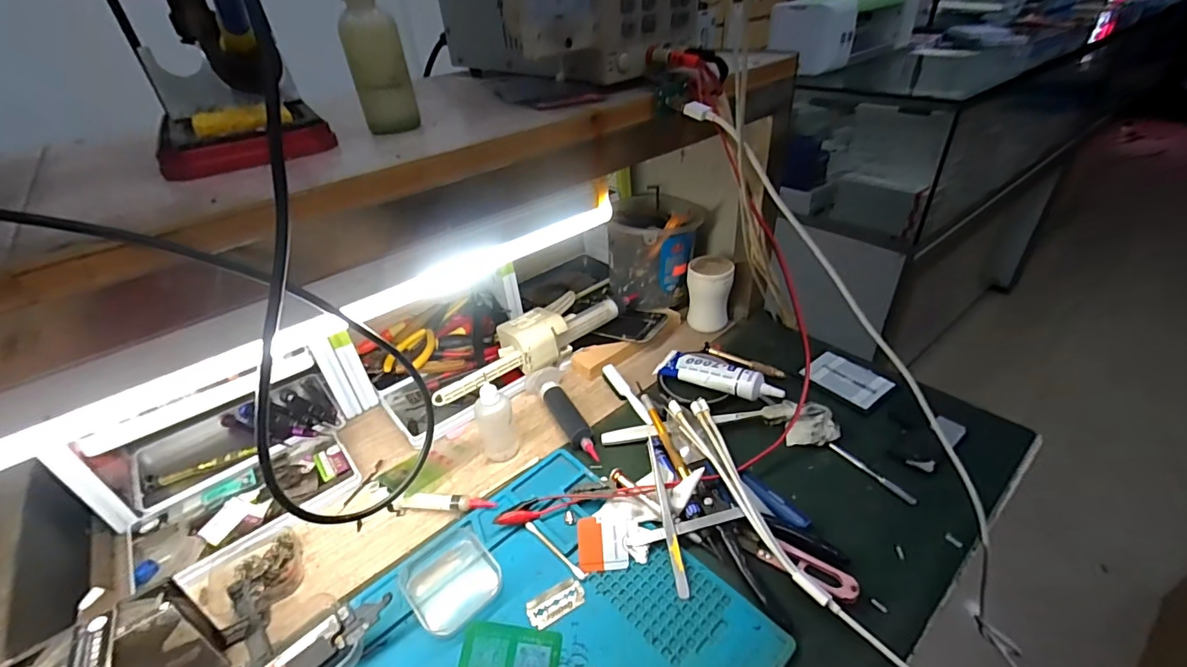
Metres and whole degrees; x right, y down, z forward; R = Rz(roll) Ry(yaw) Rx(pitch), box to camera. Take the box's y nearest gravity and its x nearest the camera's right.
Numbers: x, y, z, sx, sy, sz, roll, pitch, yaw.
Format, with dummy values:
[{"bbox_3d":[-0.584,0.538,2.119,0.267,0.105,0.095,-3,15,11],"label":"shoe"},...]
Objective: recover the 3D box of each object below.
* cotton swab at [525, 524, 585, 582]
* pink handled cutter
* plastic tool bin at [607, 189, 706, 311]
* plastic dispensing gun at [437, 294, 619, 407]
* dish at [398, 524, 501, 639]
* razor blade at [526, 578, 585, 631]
[{"bbox_3d":[-0.031,0.173,0.404,0.068,0.004,0.006,27,46,37],"label":"cotton swab"},{"bbox_3d":[0.152,0.172,0.376,0.085,0.008,0.027,15,40,26],"label":"pink handled cutter"},{"bbox_3d":[0.080,-0.095,0.657,0.122,0.131,0.134,-6,35,-1],"label":"plastic tool bin"},{"bbox_3d":[-0.079,0.018,0.578,0.231,0.068,0.077,-30,42,-31],"label":"plastic dispensing gun"},{"bbox_3d":[-0.111,0.187,0.387,0.064,0.012,0.075,-28,41,-28],"label":"dish"},{"bbox_3d":[-0.028,0.198,0.370,0.042,0.004,0.022,-23,39,-23],"label":"razor blade"}]

